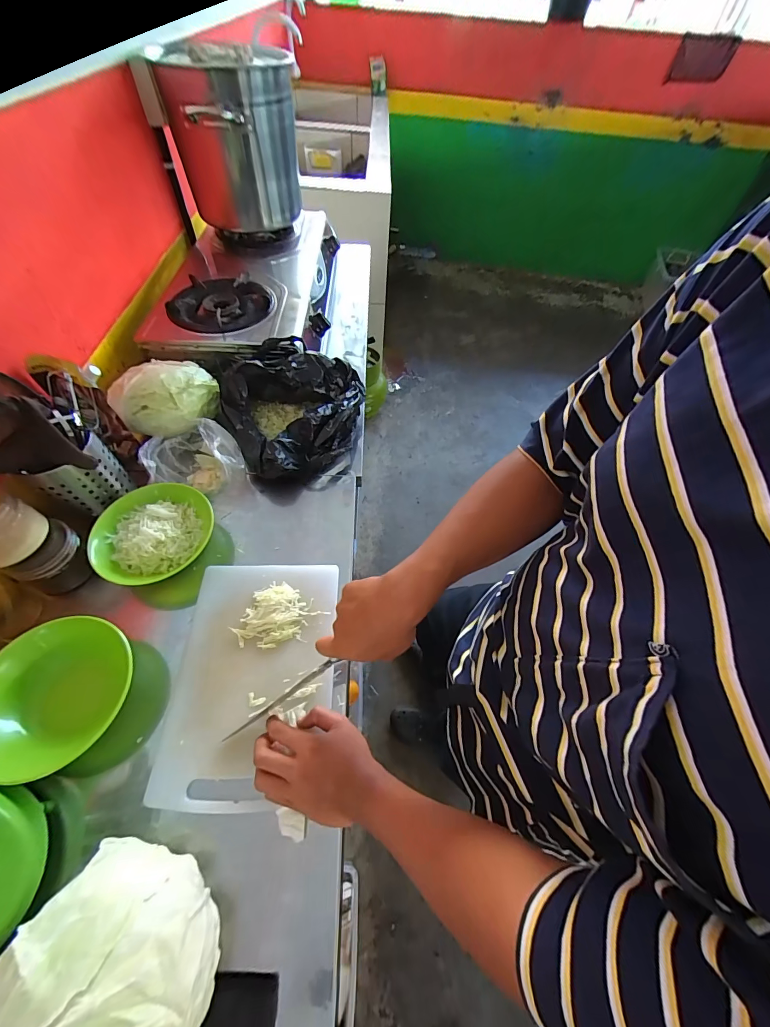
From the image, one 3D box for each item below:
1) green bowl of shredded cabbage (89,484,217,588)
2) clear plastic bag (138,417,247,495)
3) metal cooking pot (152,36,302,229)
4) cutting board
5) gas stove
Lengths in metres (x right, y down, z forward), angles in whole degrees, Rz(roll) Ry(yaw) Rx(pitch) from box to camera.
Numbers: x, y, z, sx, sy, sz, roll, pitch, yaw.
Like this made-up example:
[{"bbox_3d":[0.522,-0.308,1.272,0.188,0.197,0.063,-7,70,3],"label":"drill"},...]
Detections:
[{"bbox_3d":[-0.352,0.030,0.573,0.162,0.067,0.143,-34,65,-23],"label":"green bowl of shredded cabbage"},{"bbox_3d":[-0.326,-0.094,0.630,0.141,0.089,0.123,-23,61,-17],"label":"clear plastic bag"},{"bbox_3d":[-0.323,-0.793,0.821,0.251,0.309,0.232,-14,58,-12],"label":"metal cooking pot"},{"bbox_3d":[-0.176,0.208,0.498,0.204,0.020,0.301,1,56,-3],"label":"cutting board"},{"bbox_3d":[-0.322,-0.561,0.908,0.361,0.136,0.593,1,56,-3],"label":"gas stove"}]

